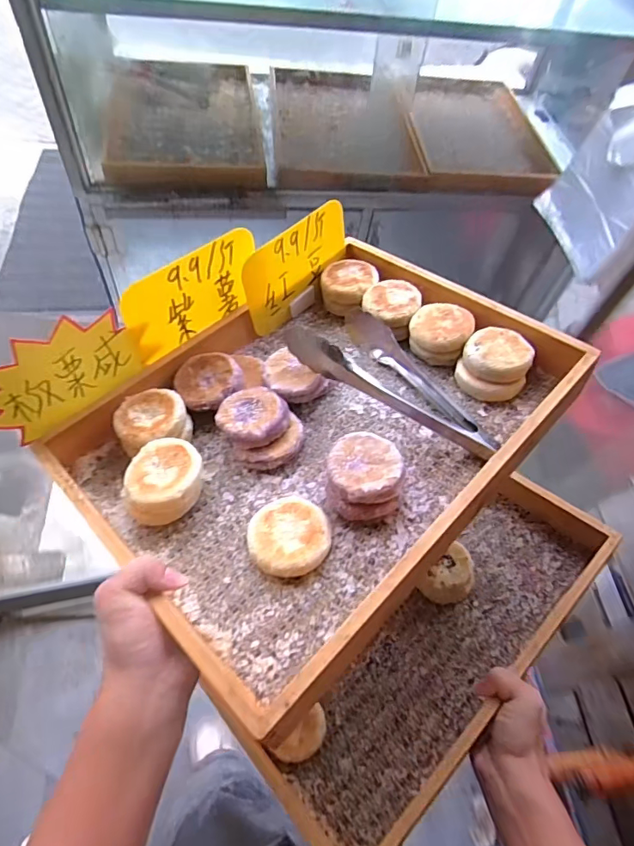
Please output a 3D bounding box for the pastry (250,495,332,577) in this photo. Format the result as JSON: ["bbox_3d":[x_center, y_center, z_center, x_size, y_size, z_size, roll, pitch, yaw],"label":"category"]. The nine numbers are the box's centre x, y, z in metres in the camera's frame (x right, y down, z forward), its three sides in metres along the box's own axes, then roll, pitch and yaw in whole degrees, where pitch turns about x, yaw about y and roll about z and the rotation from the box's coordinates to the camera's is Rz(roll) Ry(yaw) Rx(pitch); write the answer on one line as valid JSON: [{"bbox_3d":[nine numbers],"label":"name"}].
[{"bbox_3d":[-0.021,0.086,0.366,0.059,0.020,0.058,-1,50,1],"label":"pastry"}]

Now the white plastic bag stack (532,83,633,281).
[{"bbox_3d":[0.630,-0.526,1.009,0.031,0.417,0.293,1,65,-11],"label":"white plastic bag stack"}]

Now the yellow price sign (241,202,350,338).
[{"bbox_3d":[-0.018,-0.163,0.508,0.007,0.087,0.142,34,65,33],"label":"yellow price sign"}]

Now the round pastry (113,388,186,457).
[{"bbox_3d":[-0.144,-0.005,0.418,0.058,0.017,0.055,-21,52,-15],"label":"round pastry"}]

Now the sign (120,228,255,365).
[{"bbox_3d":[-0.112,-0.115,0.444,0.012,0.078,0.135,35,63,29],"label":"sign"}]

